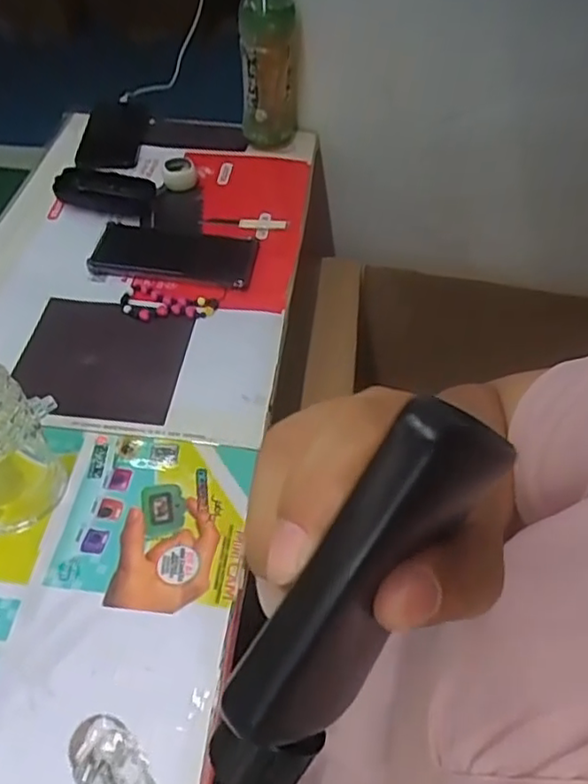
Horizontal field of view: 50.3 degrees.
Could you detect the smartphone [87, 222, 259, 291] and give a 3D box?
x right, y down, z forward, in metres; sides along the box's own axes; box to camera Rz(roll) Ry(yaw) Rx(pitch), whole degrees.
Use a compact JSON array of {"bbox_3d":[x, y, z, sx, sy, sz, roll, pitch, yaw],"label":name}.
[{"bbox_3d":[-0.122,-0.146,0.651,0.162,0.013,0.082,5,50,3],"label":"smartphone"}]

